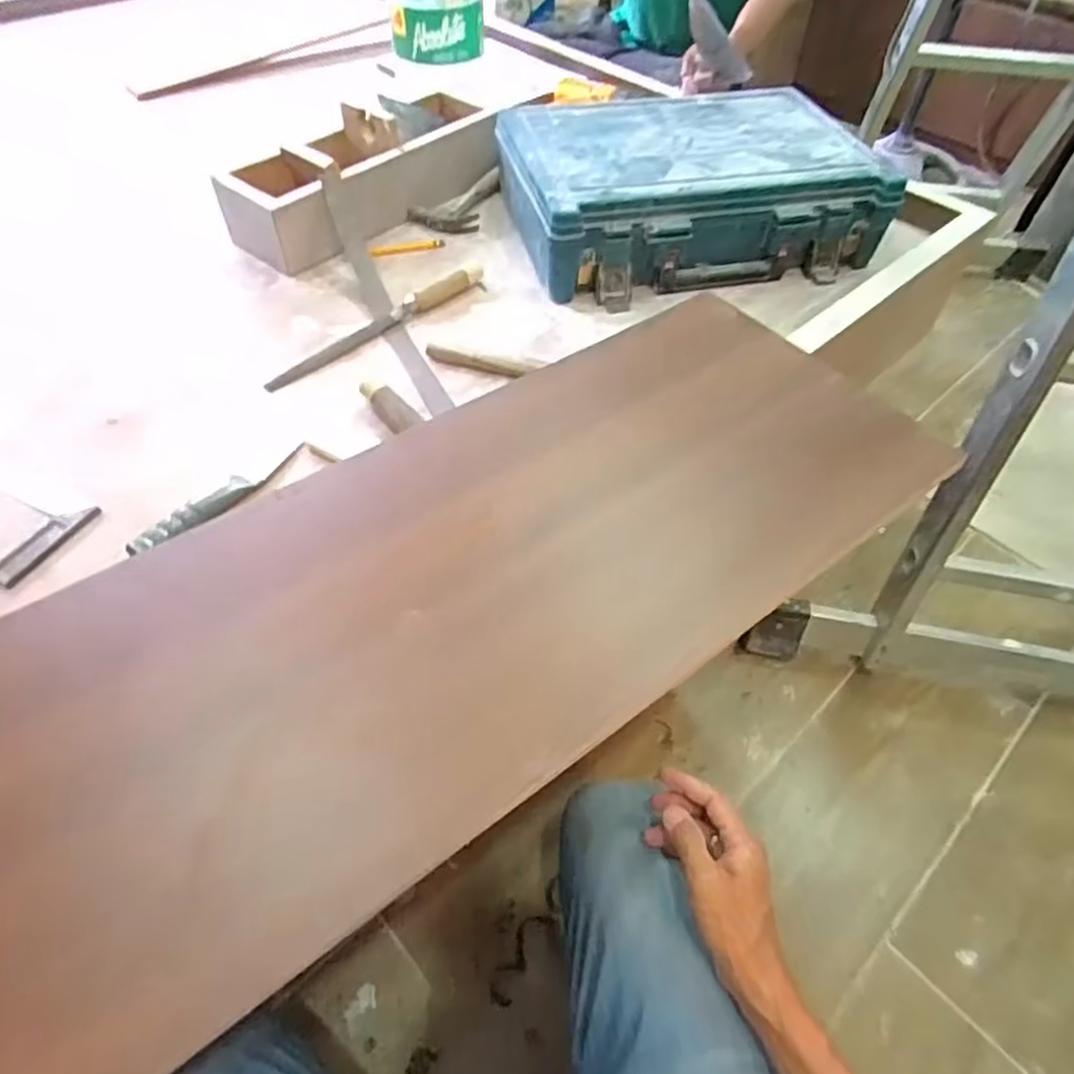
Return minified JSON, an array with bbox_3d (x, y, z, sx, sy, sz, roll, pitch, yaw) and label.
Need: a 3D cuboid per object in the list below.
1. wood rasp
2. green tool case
[{"bbox_3d":[-0.194,-0.270,0.833,0.318,0.023,0.030,-36,60,-24],"label":"wood rasp"},{"bbox_3d":[0.207,-0.498,0.956,0.476,0.121,0.333,-10,53,-7],"label":"green tool case"}]

